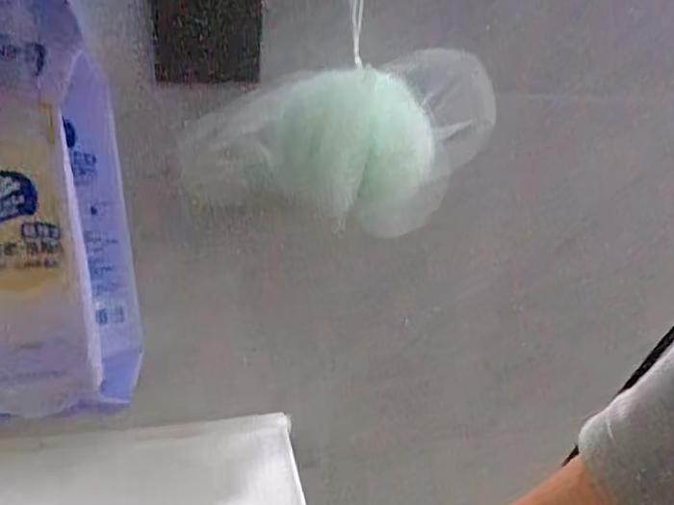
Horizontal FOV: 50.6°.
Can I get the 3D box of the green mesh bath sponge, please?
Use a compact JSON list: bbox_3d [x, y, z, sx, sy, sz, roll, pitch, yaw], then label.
[{"bbox_3d":[0.006,-0.087,0.596,0.267,0.140,0.077,-5,25,-22],"label":"green mesh bath sponge"}]

